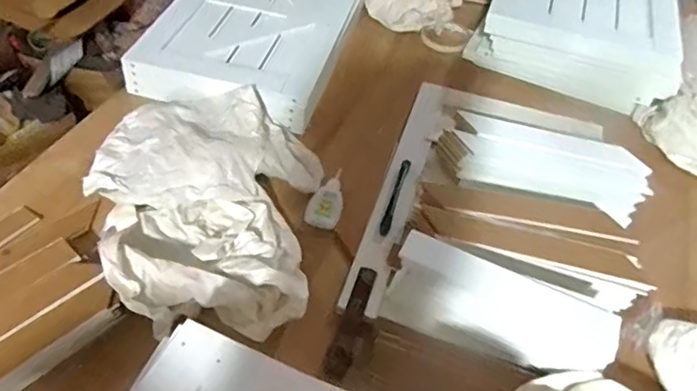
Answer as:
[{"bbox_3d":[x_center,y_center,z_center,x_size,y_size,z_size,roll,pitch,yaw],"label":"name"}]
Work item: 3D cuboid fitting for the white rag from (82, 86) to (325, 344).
[{"bbox_3d":[-0.159,-0.002,0.628,0.267,0.059,0.322,4,49,0],"label":"white rag"}]

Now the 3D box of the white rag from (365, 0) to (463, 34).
[{"bbox_3d":[0.116,-0.349,0.955,0.169,0.059,0.090,13,49,7],"label":"white rag"}]

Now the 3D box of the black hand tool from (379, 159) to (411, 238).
[{"bbox_3d":[0.059,0.000,0.662,0.012,0.012,0.122,15,49,9],"label":"black hand tool"}]

